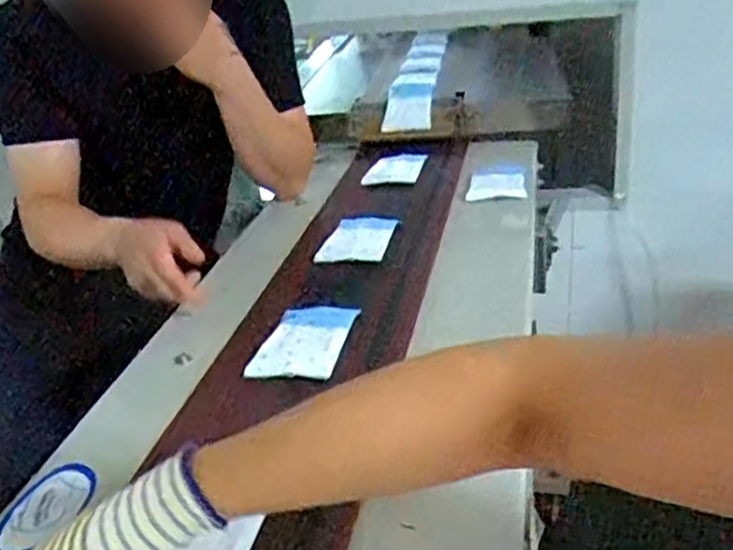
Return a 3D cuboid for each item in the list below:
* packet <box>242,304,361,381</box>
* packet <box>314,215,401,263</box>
[{"bbox_3d":[-0.064,0.069,0.743,0.082,0.021,0.124,13,35,10],"label":"packet"},{"bbox_3d":[-0.009,-0.052,0.957,0.083,0.018,0.124,7,31,12],"label":"packet"}]

